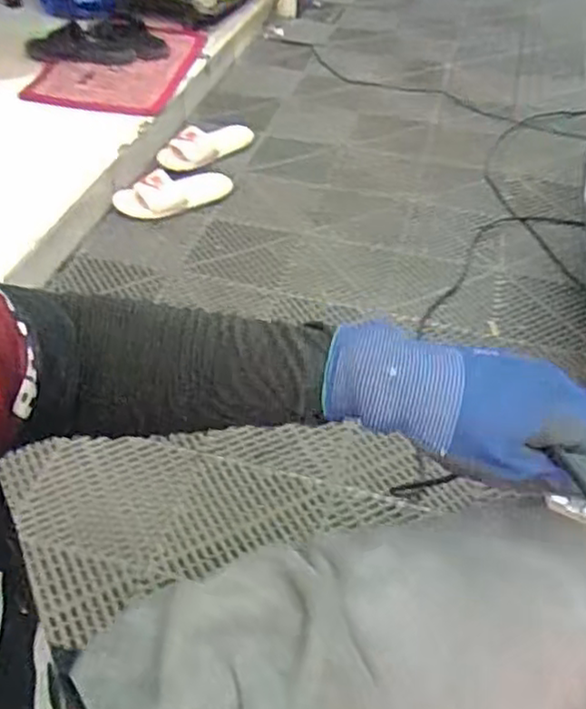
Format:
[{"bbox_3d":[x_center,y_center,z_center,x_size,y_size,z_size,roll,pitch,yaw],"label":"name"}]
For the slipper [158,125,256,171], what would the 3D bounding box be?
[{"bbox_3d":[-0.194,-0.484,1.641,0.092,0.060,0.235,34,51,29],"label":"slipper"}]

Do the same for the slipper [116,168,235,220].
[{"bbox_3d":[-0.237,-0.335,1.503,0.248,0.078,0.086,-30,52,-31],"label":"slipper"}]

